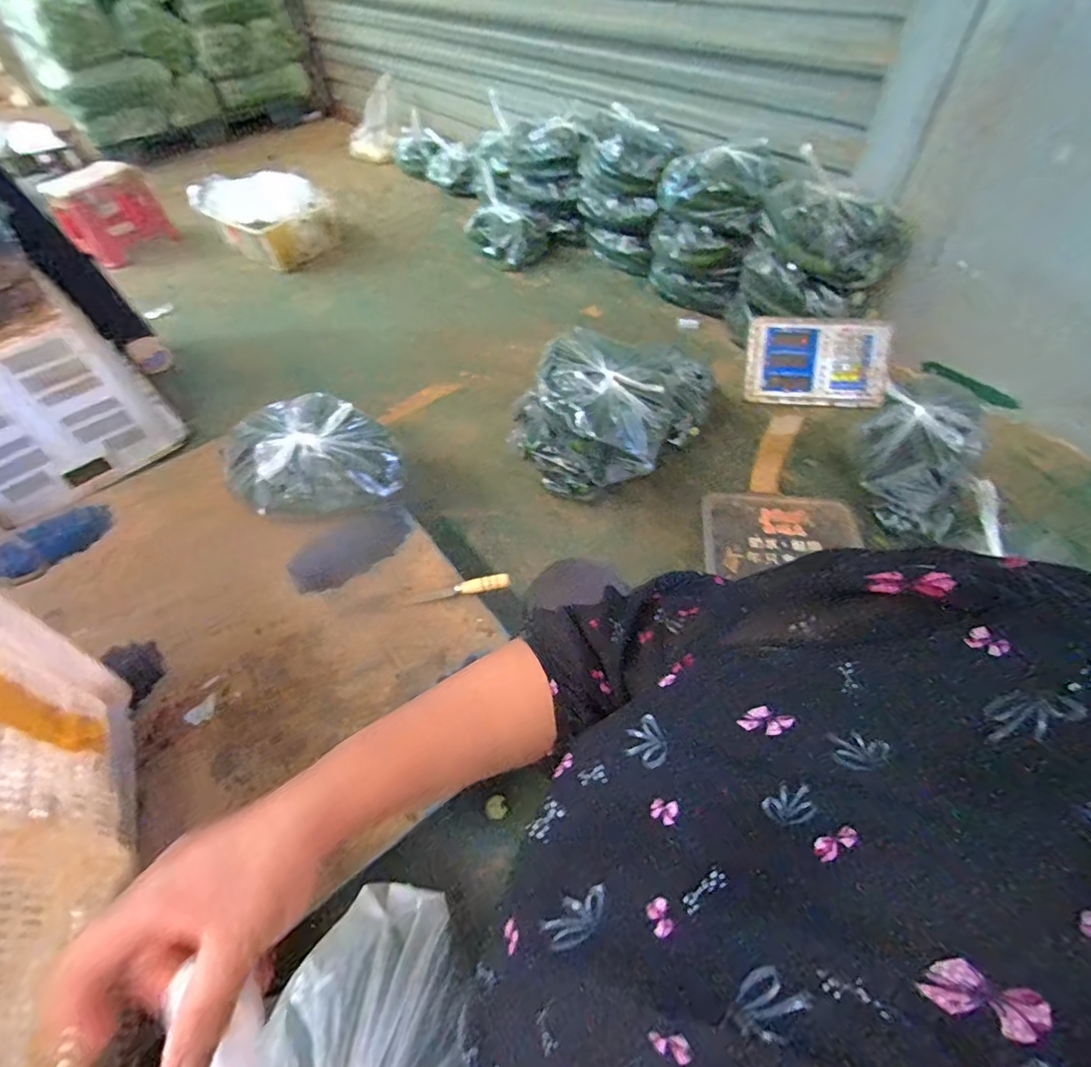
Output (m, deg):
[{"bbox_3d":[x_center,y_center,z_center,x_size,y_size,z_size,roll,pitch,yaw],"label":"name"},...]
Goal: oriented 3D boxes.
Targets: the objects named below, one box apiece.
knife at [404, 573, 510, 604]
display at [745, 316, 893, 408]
[{"bbox_3d":[-0.150,0.100,0.909,0.177,0.019,0.026,-13,52,-7],"label":"knife"},{"bbox_3d":[0.501,-0.313,0.950,0.255,0.153,0.041,3,16,3],"label":"display"}]

